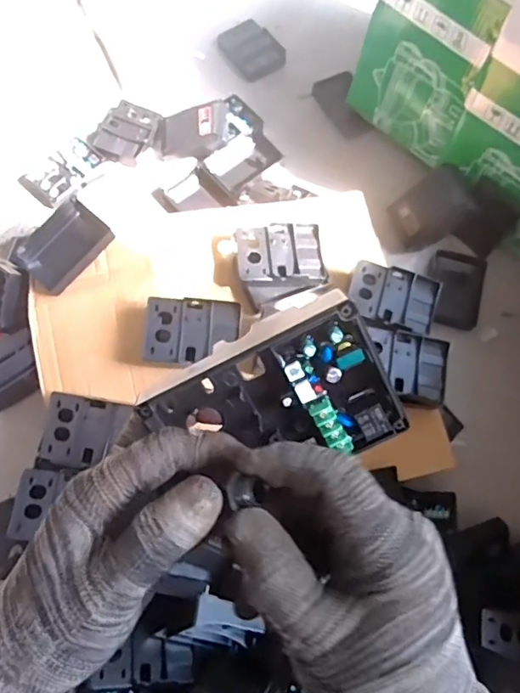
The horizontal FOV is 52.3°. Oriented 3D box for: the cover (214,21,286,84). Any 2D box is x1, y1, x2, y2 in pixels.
[{"bbox_3d":[-0.018,-0.594,1.058,0.104,0.015,0.120,-33,88,-4],"label":"cover"}]

